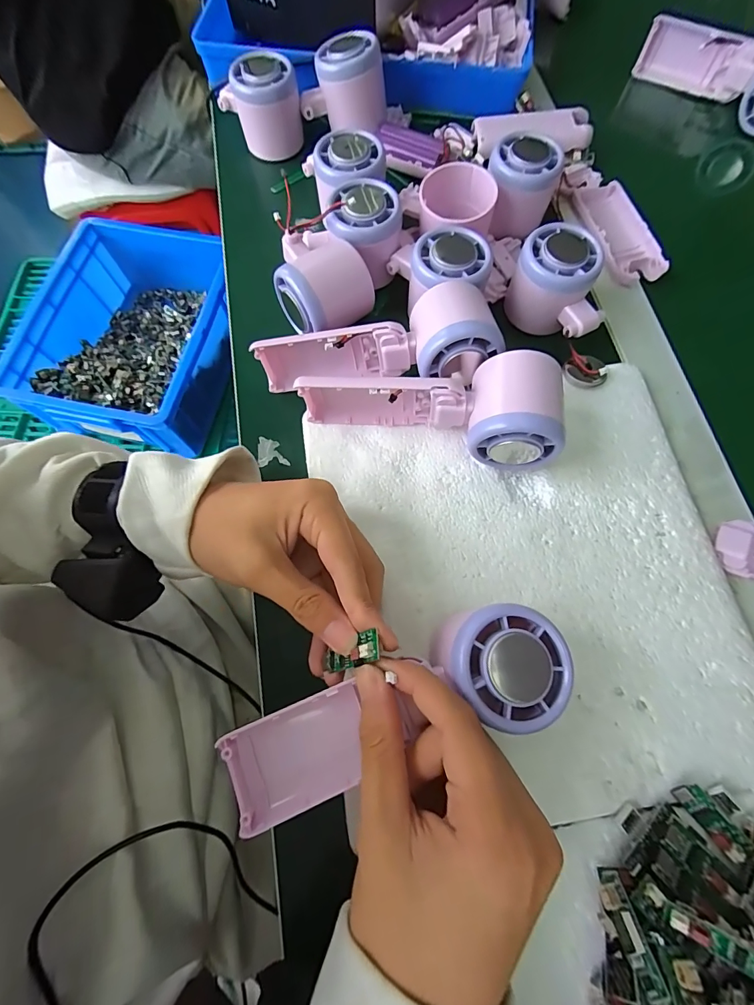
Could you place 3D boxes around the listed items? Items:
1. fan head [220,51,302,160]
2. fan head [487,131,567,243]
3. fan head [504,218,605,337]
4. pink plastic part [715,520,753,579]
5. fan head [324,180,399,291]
[{"bbox_3d":[-0.105,-0.359,0.377,0.050,0.075,0.064,-40,76,-12],"label":"fan head"},{"bbox_3d":[0.115,-0.253,0.327,0.054,0.043,0.056,13,72,4],"label":"fan head"},{"bbox_3d":[0.136,-0.159,0.301,0.073,0.051,0.057,35,75,11],"label":"fan head"},{"bbox_3d":[0.239,0.030,0.262,0.033,0.006,0.036,21,73,7],"label":"pink plastic part"},{"bbox_3d":[-0.010,-0.208,0.311,0.051,0.053,0.052,-6,72,-2],"label":"fan head"}]

